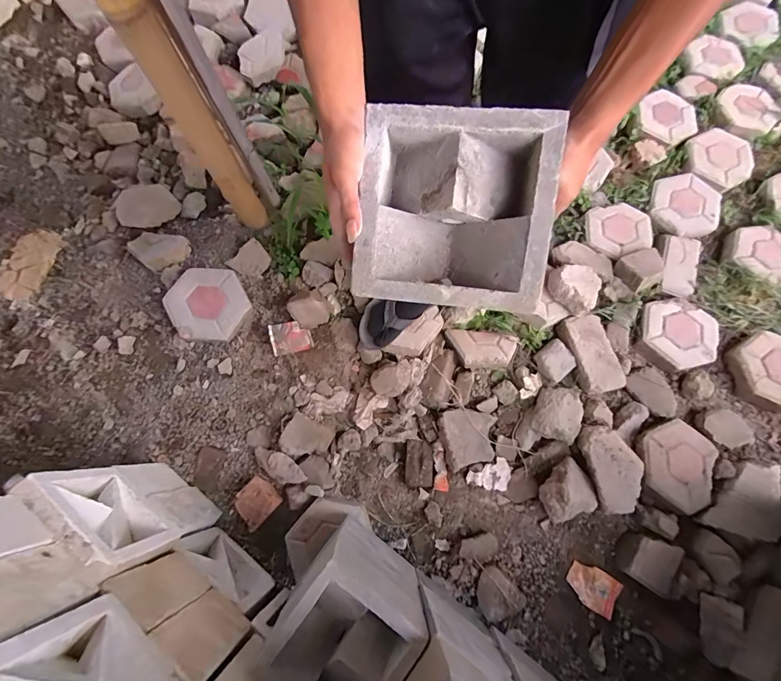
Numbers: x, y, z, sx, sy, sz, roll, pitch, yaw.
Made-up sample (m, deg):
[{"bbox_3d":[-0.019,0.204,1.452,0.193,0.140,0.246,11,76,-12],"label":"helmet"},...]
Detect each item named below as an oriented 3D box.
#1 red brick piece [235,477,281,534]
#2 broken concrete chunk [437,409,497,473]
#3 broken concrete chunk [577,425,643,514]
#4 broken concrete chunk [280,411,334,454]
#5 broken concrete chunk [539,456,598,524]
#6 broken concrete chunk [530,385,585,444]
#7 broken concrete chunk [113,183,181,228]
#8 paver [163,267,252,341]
[{"bbox_3d":[-0.329,0.398,0.927,0.093,0.046,0.099,41,77,11],"label":"red brick piece"},{"bbox_3d":[0.211,0.251,0.995,0.149,0.029,0.145,-11,74,-4],"label":"broken concrete chunk"},{"bbox_3d":[0.547,0.305,0.916,0.123,0.051,0.207,-14,72,-4],"label":"broken concrete chunk"},{"bbox_3d":[-0.214,0.253,0.961,0.115,0.066,0.103,25,73,9],"label":"broken concrete chunk"},{"bbox_3d":[0.431,0.370,0.910,0.138,0.087,0.123,-30,74,-9],"label":"broken concrete chunk"},{"bbox_3d":[0.440,0.186,0.982,0.110,0.052,0.145,23,74,6],"label":"broken concrete chunk"},{"bbox_3d":[-0.761,-0.418,1.164,0.162,0.057,0.162,0,71,0],"label":"broken concrete chunk"},{"bbox_3d":[-0.504,-0.101,1.047,0.197,0.058,0.211,24,71,-8],"label":"paver"}]

